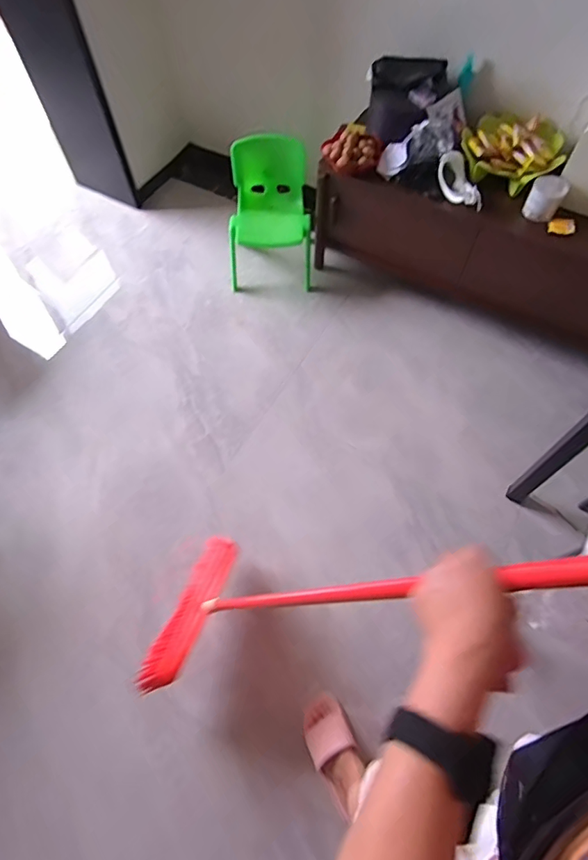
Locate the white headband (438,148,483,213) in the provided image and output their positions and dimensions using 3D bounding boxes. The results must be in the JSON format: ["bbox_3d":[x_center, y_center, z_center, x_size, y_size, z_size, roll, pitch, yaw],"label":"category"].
[{"bbox_3d":[0.446,-0.672,1.253,0.069,0.066,0.188,-13,62,-8],"label":"white headband"}]

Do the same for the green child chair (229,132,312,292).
[{"bbox_3d":[-0.090,-0.726,1.586,0.277,0.404,0.276,-4,61,-4],"label":"green child chair"}]

